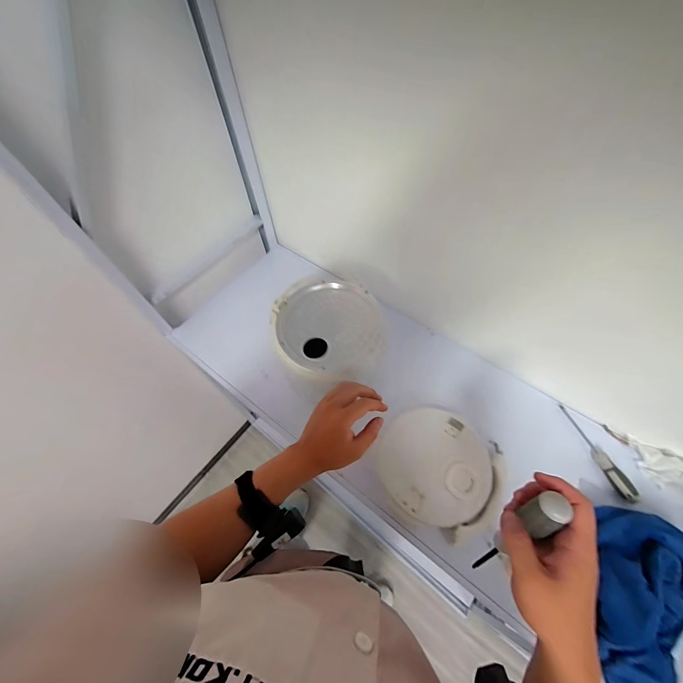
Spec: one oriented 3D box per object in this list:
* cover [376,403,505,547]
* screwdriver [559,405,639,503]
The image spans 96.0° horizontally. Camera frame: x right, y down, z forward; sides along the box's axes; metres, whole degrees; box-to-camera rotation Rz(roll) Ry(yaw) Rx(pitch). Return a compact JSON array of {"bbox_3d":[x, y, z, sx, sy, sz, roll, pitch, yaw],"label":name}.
[{"bbox_3d":[0.181,0.227,0.564,0.216,0.027,0.195,25,63,16],"label":"cover"},{"bbox_3d":[0.486,0.206,0.588,0.023,0.028,0.182,-16,60,-8],"label":"screwdriver"}]

